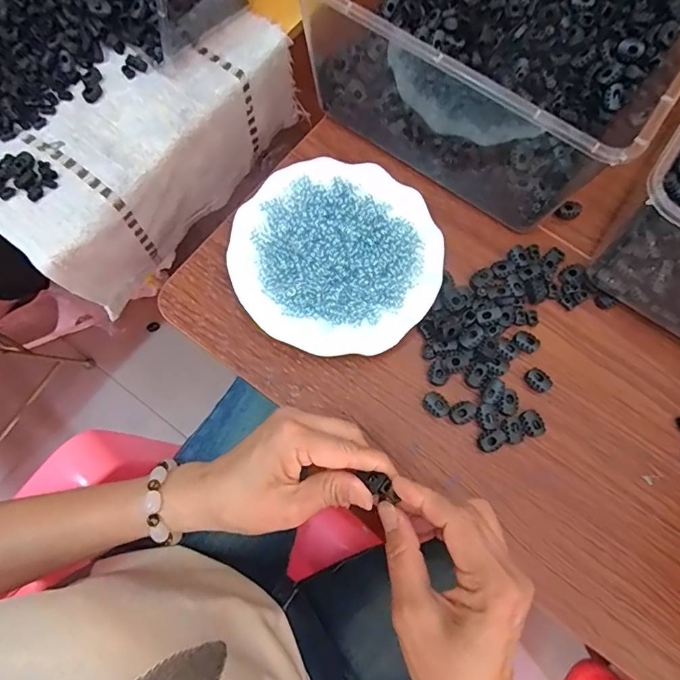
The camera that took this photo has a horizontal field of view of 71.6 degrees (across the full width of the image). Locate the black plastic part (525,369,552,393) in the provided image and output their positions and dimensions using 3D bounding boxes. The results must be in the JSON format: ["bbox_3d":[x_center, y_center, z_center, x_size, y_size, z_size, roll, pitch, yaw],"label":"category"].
[{"bbox_3d":[0.172,0.036,0.411,0.016,0.011,0.022,-31,77,-10],"label":"black plastic part"}]

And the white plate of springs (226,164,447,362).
[{"bbox_3d":[-0.002,-0.075,0.430,0.180,0.031,0.180,1,73,-2],"label":"white plate of springs"}]

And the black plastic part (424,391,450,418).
[{"bbox_3d":[0.082,0.055,0.400,0.016,0.011,0.023,-42,79,-13],"label":"black plastic part"}]

